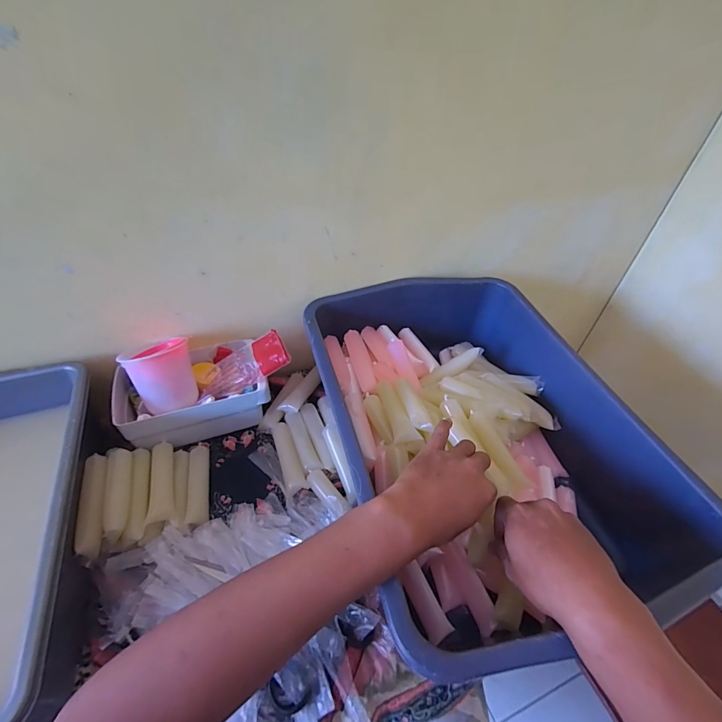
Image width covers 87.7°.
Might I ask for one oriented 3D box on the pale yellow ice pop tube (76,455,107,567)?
[{"bbox_3d":[-0.304,0.162,0.432,0.023,0.024,0.128,-14,47,-16],"label":"pale yellow ice pop tube"}]

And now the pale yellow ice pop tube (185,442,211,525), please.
[{"bbox_3d":[-0.216,0.162,0.504,0.024,0.020,0.114,-9,45,-12],"label":"pale yellow ice pop tube"}]

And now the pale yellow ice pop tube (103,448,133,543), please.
[{"bbox_3d":[-0.283,0.151,0.439,0.022,0.017,0.110,-14,47,-17],"label":"pale yellow ice pop tube"}]

